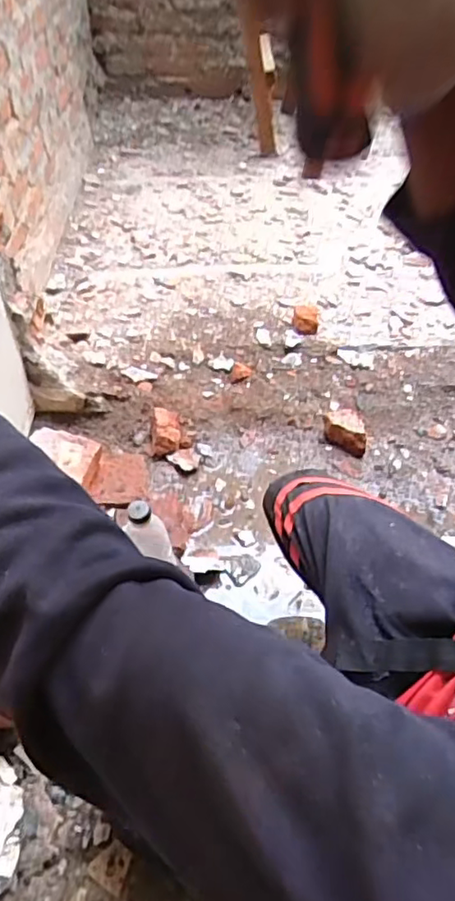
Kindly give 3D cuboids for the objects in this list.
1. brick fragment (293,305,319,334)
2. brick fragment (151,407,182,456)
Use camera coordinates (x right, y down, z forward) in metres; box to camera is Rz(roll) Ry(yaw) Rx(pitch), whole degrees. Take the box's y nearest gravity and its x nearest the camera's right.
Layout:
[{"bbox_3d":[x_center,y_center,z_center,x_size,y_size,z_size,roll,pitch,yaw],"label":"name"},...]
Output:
[{"bbox_3d":[0.174,-0.290,1.329,0.058,0.038,0.089,7,46,5],"label":"brick fragment"},{"bbox_3d":[-0.117,-0.039,1.119,0.059,0.050,0.087,-3,46,-4],"label":"brick fragment"}]

